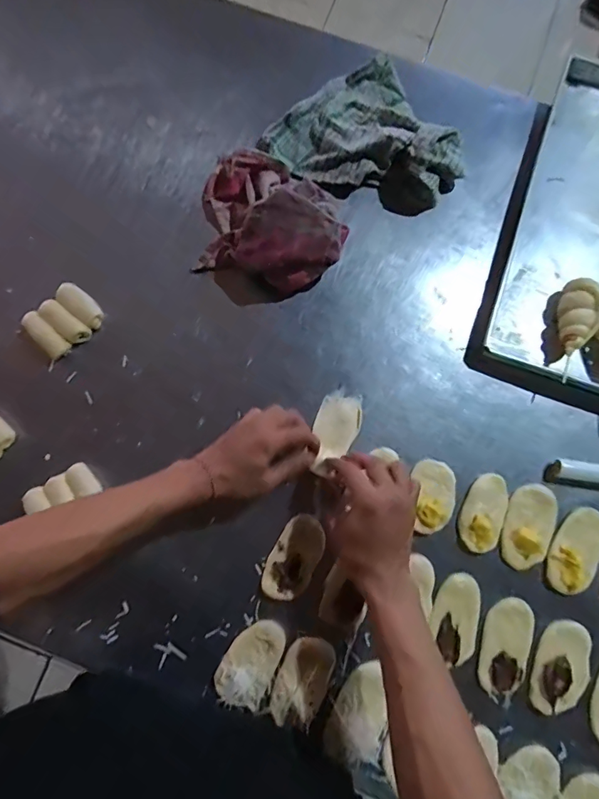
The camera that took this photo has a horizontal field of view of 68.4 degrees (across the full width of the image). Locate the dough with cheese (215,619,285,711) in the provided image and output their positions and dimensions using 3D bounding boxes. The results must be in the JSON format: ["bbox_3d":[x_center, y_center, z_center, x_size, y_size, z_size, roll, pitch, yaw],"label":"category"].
[{"bbox_3d":[-0.053,0.288,0.486,0.056,0.014,0.089,26,81,5],"label":"dough with cheese"}]

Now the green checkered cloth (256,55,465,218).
[{"bbox_3d":[0.094,-0.340,0.579,0.202,0.056,0.232,-42,82,-7],"label":"green checkered cloth"}]

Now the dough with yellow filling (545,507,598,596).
[{"bbox_3d":[0.322,0.173,0.507,0.055,0.009,0.101,30,81,6],"label":"dough with yellow filling"}]

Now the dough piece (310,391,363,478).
[{"bbox_3d":[0.042,0.040,0.521,0.051,0.025,0.103,18,80,4],"label":"dough piece"}]

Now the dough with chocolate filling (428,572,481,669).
[{"bbox_3d":[0.178,0.247,0.496,0.054,0.009,0.095,13,80,3],"label":"dough with chocolate filling"}]

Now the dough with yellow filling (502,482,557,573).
[{"bbox_3d":[0.270,0.147,0.509,0.053,0.017,0.098,17,80,4],"label":"dough with yellow filling"}]

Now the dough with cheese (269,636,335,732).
[{"bbox_3d":[0.004,0.304,0.476,0.052,0.010,0.087,25,81,5],"label":"dough with cheese"}]

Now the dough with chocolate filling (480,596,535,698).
[{"bbox_3d":[0.232,0.276,0.491,0.047,0.011,0.103,16,80,4],"label":"dough with chocolate filling"}]

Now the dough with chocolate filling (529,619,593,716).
[{"bbox_3d":[0.290,0.295,0.484,0.052,0.010,0.097,22,81,5],"label":"dough with chocolate filling"}]

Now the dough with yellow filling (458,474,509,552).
[{"bbox_3d":[0.218,0.132,0.516,0.047,0.017,0.091,18,80,4],"label":"dough with yellow filling"}]

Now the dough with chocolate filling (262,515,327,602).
[{"bbox_3d":[-0.005,0.182,0.505,0.052,0.018,0.097,27,81,6],"label":"dough with chocolate filling"}]

